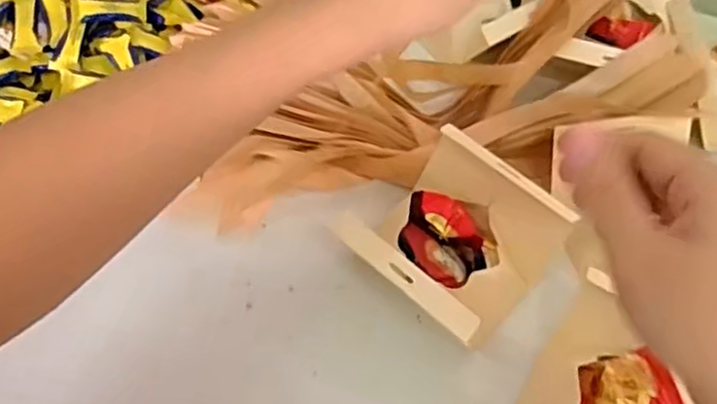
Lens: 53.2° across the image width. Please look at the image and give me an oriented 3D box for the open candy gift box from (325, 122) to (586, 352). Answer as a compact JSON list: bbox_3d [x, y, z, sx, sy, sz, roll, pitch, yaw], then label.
[{"bbox_3d":[0.075,0.021,0.538,0.134,0.055,0.160,37,60,19],"label":"open candy gift box"}]

